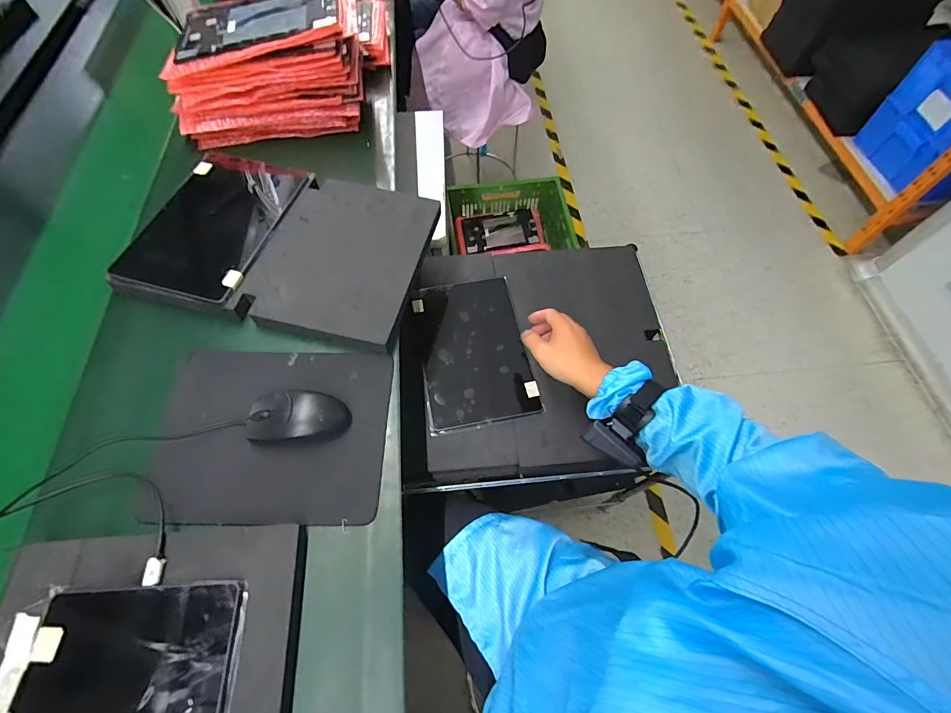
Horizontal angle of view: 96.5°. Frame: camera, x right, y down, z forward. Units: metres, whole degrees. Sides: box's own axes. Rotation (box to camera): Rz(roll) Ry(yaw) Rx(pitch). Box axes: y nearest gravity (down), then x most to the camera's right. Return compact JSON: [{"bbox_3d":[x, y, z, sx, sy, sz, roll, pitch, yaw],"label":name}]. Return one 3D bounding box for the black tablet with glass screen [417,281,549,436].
[{"bbox_3d":[-0.005,-0.016,0.683,0.167,0.009,0.255,-10,63,-6],"label":"black tablet with glass screen"}]

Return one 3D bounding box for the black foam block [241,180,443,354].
[{"bbox_3d":[-0.179,-0.146,0.603,0.209,0.031,0.268,13,64,6],"label":"black foam block"}]

